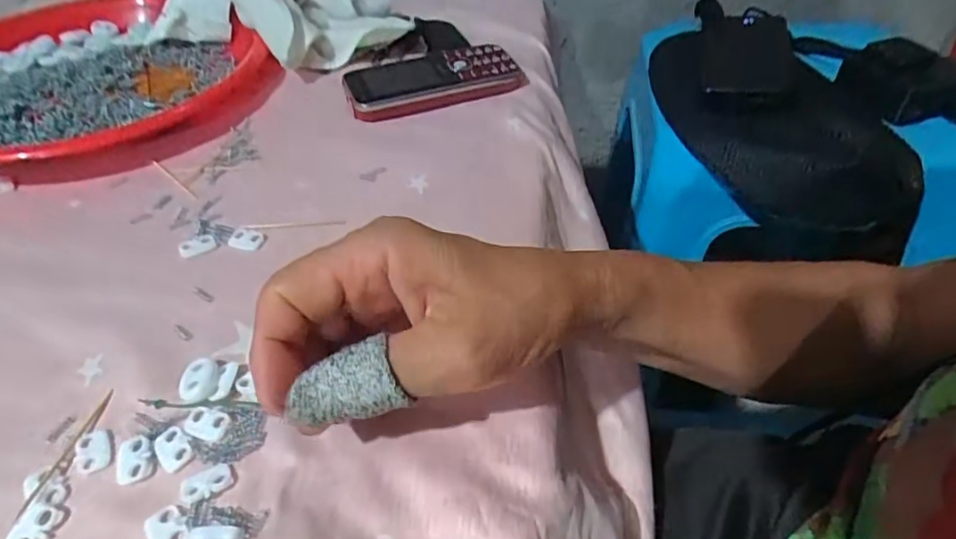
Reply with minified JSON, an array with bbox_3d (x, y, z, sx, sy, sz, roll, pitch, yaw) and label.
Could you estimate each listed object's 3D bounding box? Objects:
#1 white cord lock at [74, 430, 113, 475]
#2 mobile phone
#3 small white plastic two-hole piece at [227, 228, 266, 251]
[{"bbox_3d":[-0.155,0.072,0.235,0.013,0.004,0.018,-17,48,-15],"label":"white cord lock"},{"bbox_3d":[-0.032,-0.137,0.418,0.124,0.016,0.055,-18,48,-15],"label":"mobile phone"},{"bbox_3d":[-0.127,-0.017,0.318,0.020,0.004,0.013,16,48,16],"label":"small white plastic two-hole piece"}]

